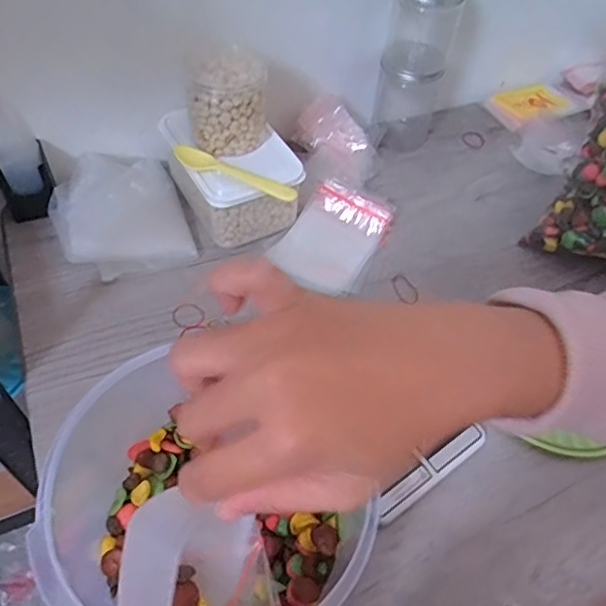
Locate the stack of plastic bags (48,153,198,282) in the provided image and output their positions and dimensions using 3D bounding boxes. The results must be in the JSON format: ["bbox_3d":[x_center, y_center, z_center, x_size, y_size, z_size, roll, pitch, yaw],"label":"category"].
[{"bbox_3d":[-0.236,-0.121,0.716,0.158,0.045,0.194,-16,56,-16],"label":"stack of plastic bags"}]

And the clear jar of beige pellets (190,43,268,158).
[{"bbox_3d":[-0.089,-0.242,0.675,0.093,0.095,0.083,2,53,-3],"label":"clear jar of beige pellets"}]

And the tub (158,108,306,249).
[{"bbox_3d":[-0.090,-0.174,0.713,0.128,0.079,0.179,-25,59,-21],"label":"tub"}]

